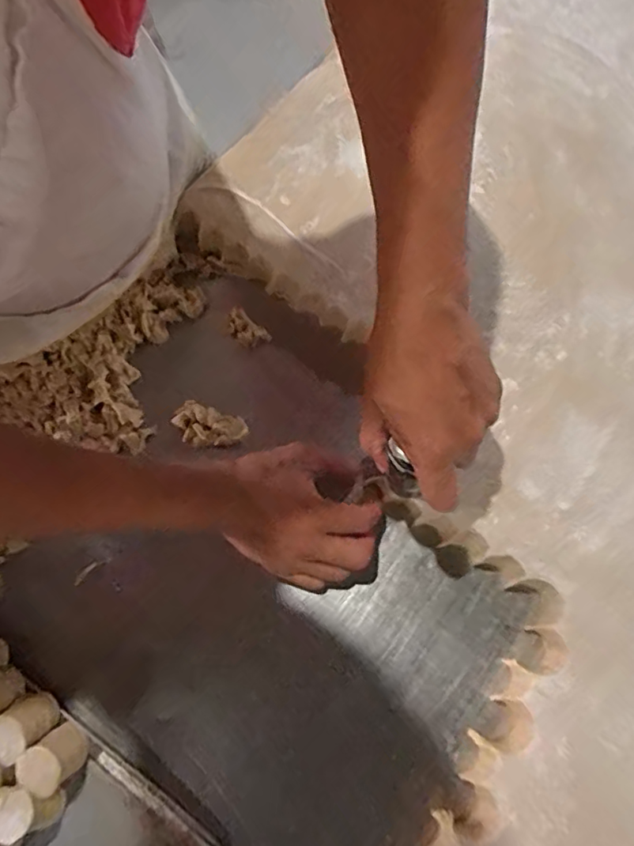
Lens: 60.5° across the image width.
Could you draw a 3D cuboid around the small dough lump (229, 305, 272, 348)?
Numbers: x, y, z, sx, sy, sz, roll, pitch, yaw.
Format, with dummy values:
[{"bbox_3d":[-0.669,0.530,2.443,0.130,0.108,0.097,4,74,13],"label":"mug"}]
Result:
[{"bbox_3d":[-0.071,-0.092,0.547,0.045,0.023,0.026,38,75,13],"label":"small dough lump"}]

